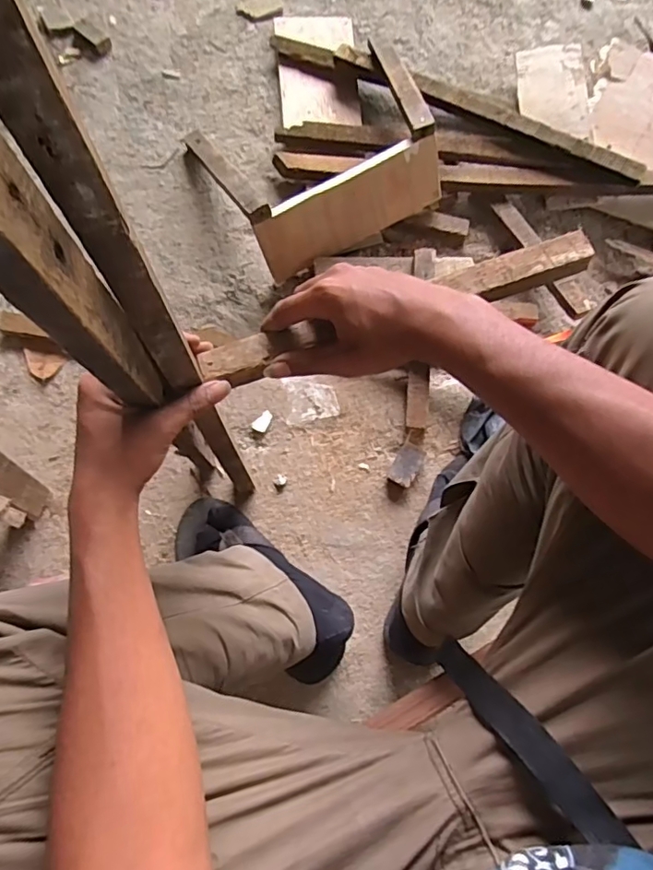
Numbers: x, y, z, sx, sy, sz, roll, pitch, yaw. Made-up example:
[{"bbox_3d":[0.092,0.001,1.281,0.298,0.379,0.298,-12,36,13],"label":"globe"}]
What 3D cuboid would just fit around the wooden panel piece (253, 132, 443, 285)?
[{"bbox_3d":[0.037,-0.327,0.805,0.280,0.111,0.021,-29,52,-7],"label":"wooden panel piece"}]

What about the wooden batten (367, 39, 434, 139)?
[{"bbox_3d":[0.107,-0.518,0.817,0.037,0.022,0.236,-12,61,-5],"label":"wooden batten"}]

